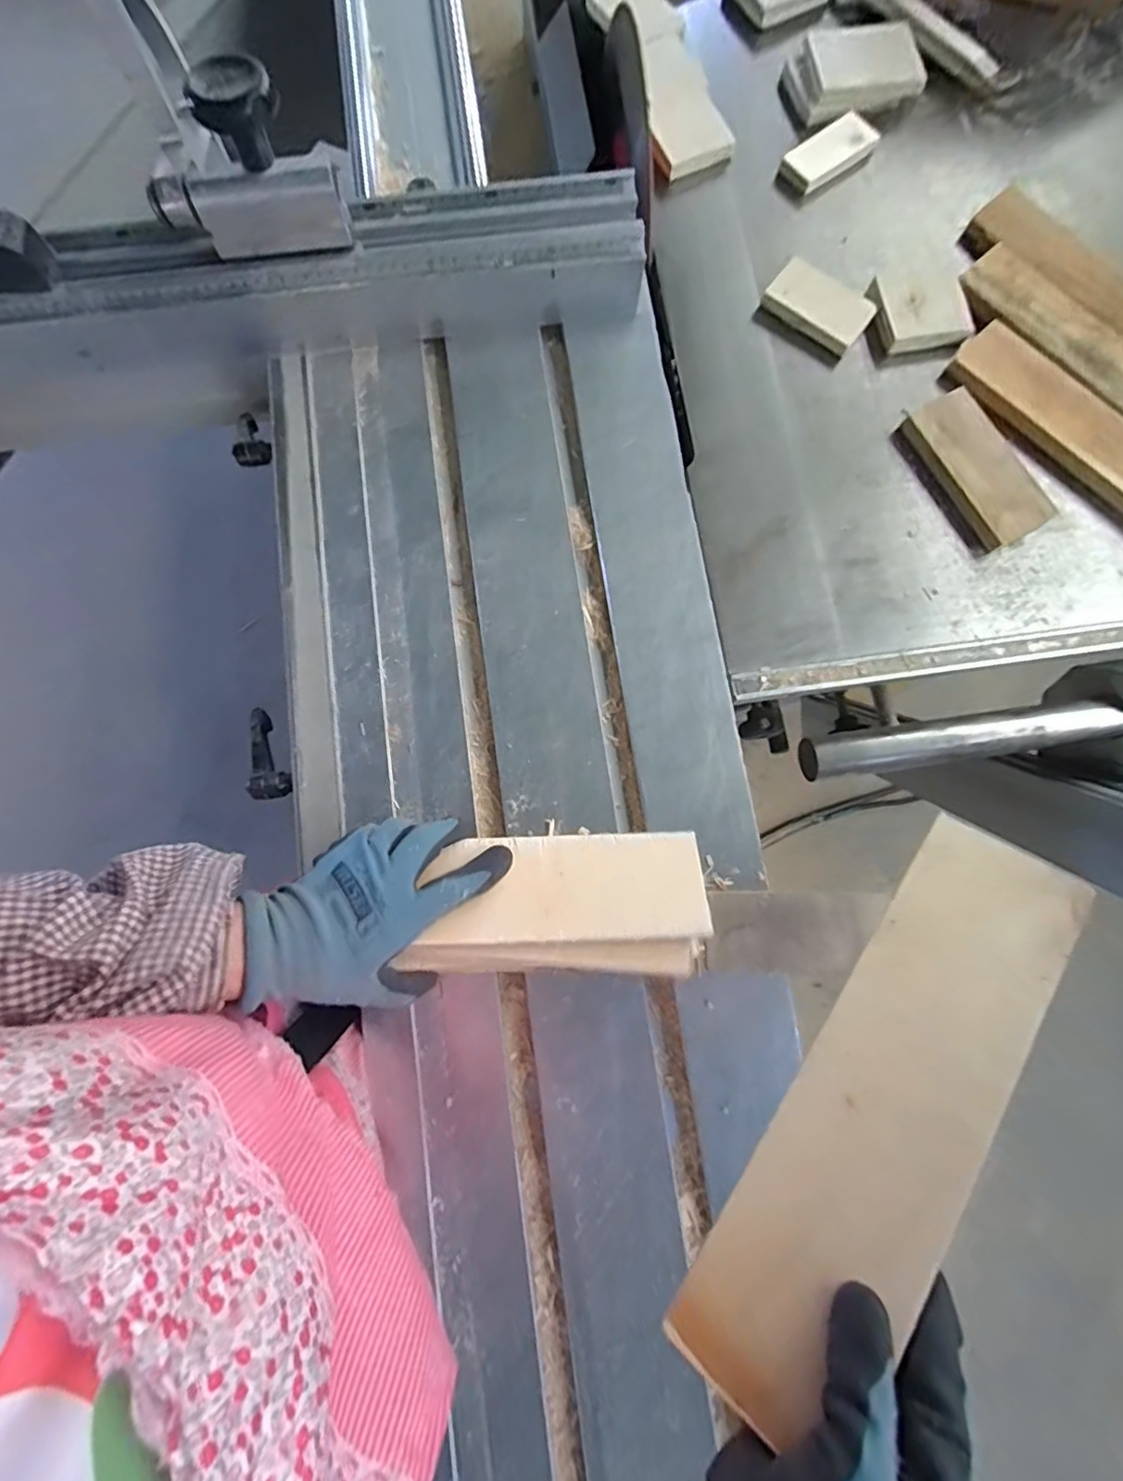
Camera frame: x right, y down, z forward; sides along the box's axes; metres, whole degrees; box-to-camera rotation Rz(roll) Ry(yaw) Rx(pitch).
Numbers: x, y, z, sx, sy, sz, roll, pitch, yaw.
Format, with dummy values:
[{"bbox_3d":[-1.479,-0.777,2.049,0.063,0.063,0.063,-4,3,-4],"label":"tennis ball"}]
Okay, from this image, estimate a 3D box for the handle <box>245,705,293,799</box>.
[{"bbox_3d":[-0.253,0.011,0.497,0.033,0.016,0.096,-27,56,-5],"label":"handle"}]

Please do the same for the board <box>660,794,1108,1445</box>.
[{"bbox_3d":[0.168,0.176,0.293,0.082,0.013,0.296,28,70,35],"label":"board"}]

